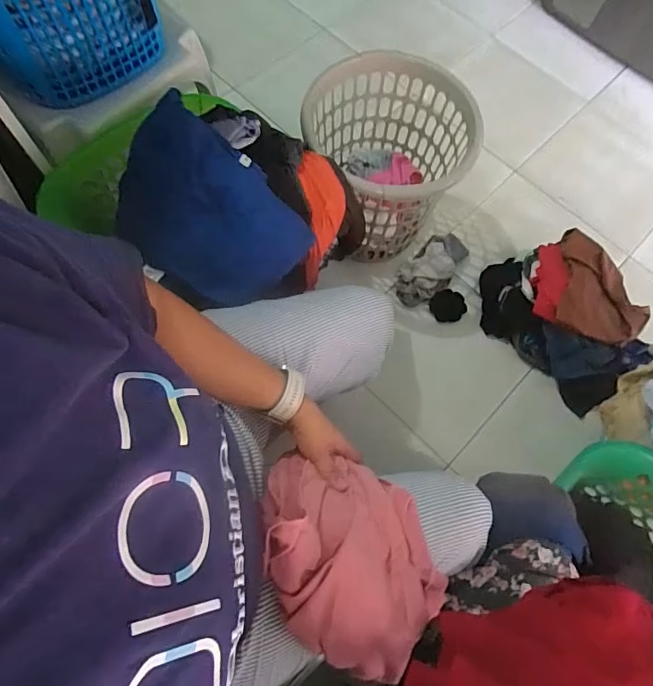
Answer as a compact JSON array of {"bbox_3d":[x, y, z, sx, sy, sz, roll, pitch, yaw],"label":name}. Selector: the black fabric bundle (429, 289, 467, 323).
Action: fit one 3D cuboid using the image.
[{"bbox_3d":[0.313,-0.095,1.194,0.091,0.017,0.080,-5,70,-5],"label":"black fabric bundle"}]

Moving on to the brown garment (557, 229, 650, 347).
[{"bbox_3d":[0.593,-0.106,1.041,0.126,0.124,0.262,-39,76,-15],"label":"brown garment"}]

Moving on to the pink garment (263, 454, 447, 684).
[{"bbox_3d":[0.021,0.212,0.489,0.169,0.136,0.220,-37,76,-15],"label":"pink garment"}]

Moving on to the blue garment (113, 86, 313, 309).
[{"bbox_3d":[-0.177,-0.185,0.669,0.278,0.105,0.192,38,73,10],"label":"blue garment"}]

